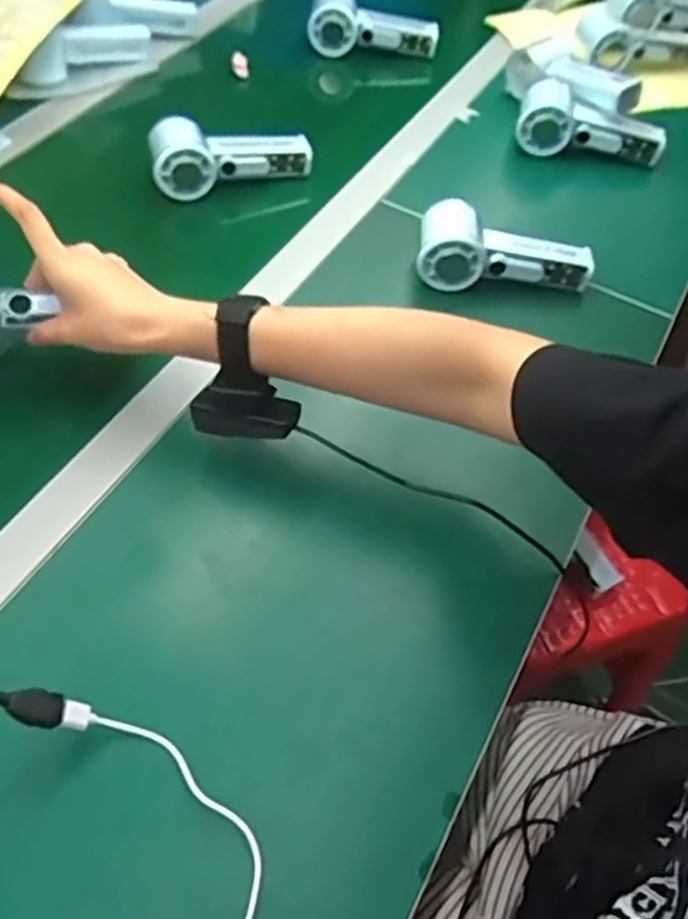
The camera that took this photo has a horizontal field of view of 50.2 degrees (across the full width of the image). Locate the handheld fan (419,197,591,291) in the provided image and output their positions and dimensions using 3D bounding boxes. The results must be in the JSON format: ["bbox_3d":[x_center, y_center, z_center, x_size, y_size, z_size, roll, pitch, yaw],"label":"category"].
[{"bbox_3d":[0.141,-0.176,0.631,0.152,0.054,0.049,8,54,3],"label":"handheld fan"}]

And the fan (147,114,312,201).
[{"bbox_3d":[-0.108,-0.296,0.715,0.156,0.053,0.056,-9,55,-9],"label":"fan"}]

